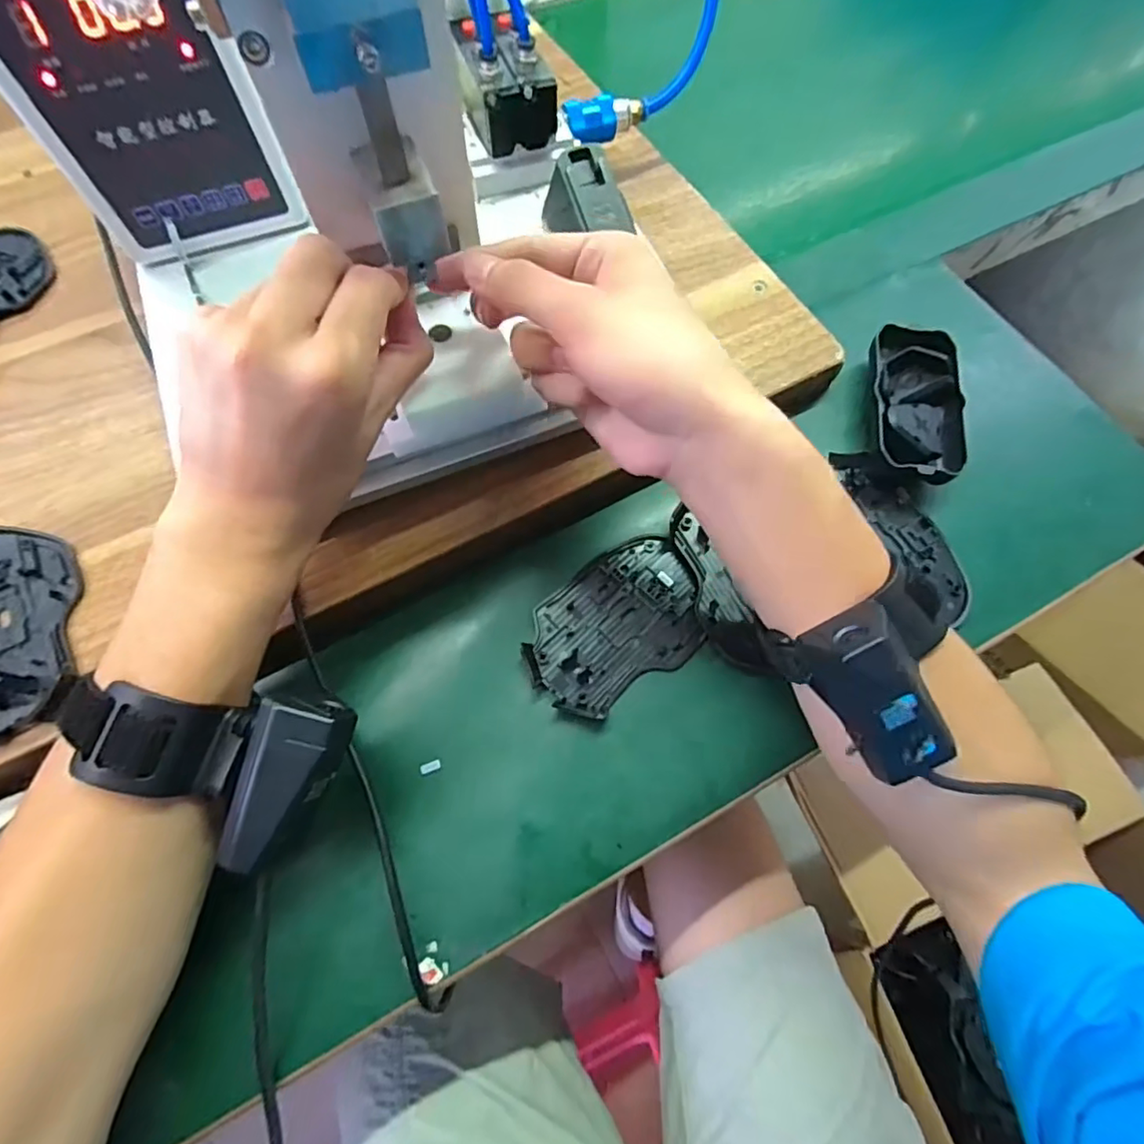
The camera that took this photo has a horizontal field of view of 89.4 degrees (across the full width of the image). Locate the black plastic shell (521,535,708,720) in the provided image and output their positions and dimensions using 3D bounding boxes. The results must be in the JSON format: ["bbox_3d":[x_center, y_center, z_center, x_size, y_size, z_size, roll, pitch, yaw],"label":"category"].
[{"bbox_3d":[0.025,0.030,0.323,0.105,0.014,0.072,-33,73,-13],"label":"black plastic shell"}]

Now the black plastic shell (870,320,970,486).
[{"bbox_3d":[0.216,-0.103,0.371,0.053,0.032,0.108,9,69,2],"label":"black plastic shell"}]

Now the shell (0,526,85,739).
[{"bbox_3d":[-0.288,0.026,0.289,0.071,0.010,0.116,-24,71,-10],"label":"shell"}]

